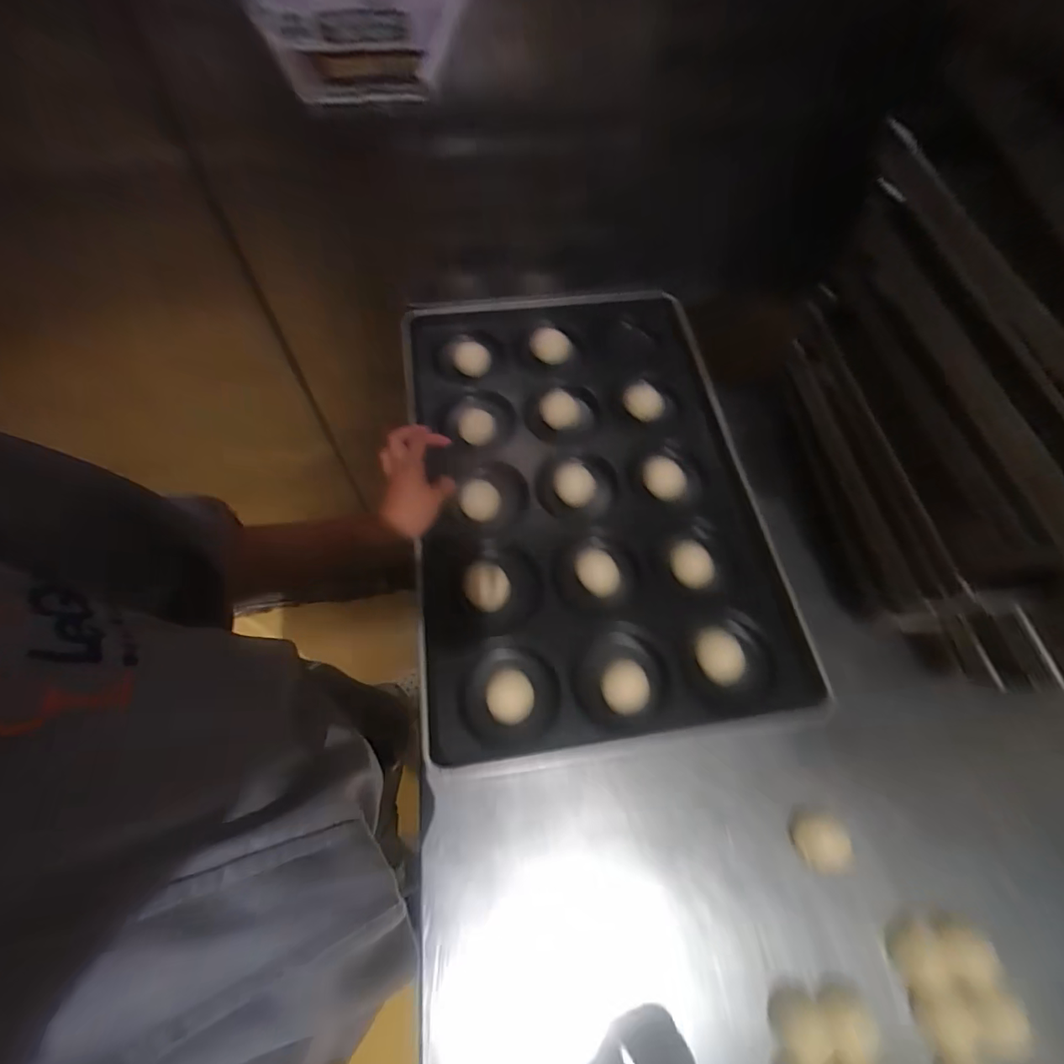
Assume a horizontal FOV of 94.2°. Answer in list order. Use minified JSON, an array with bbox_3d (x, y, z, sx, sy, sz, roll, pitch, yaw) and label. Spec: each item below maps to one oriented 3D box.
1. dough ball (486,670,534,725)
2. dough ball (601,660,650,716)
[{"bbox_3d":[-0.021,0.164,0.487,0.045,0.030,0.048,1,62,-2],"label":"dough ball"},{"bbox_3d":[0.092,0.156,0.491,0.046,0.033,0.048,1,62,-2],"label":"dough ball"}]

